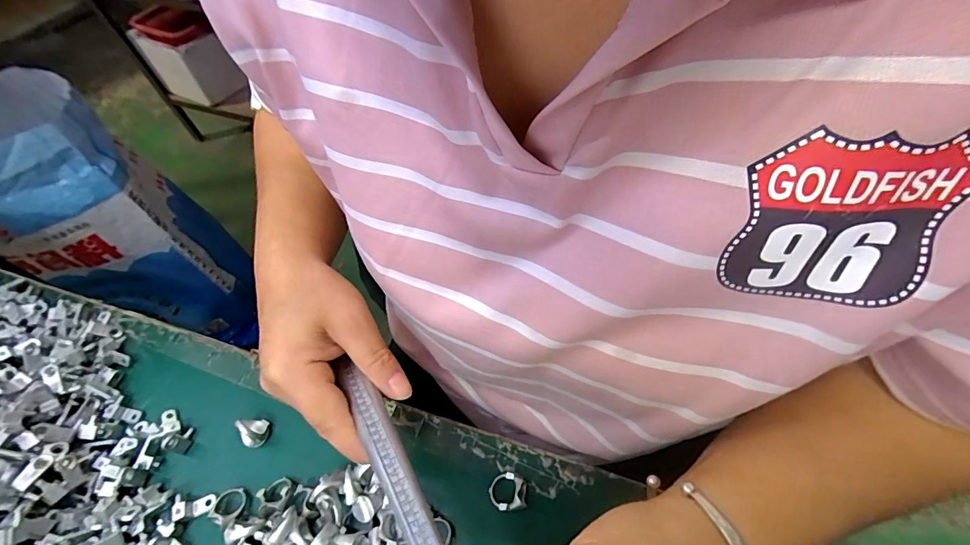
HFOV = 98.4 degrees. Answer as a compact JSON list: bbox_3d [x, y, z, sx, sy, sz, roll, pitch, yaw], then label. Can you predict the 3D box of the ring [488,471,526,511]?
[{"bbox_3d":[0.014,0.138,0.263,0.023,0.014,0.021,-2,55,4],"label":"ring"}]

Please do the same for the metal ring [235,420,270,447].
[{"bbox_3d":[-0.166,0.113,0.298,0.015,0.021,0.018,-9,55,-1],"label":"metal ring"}]

